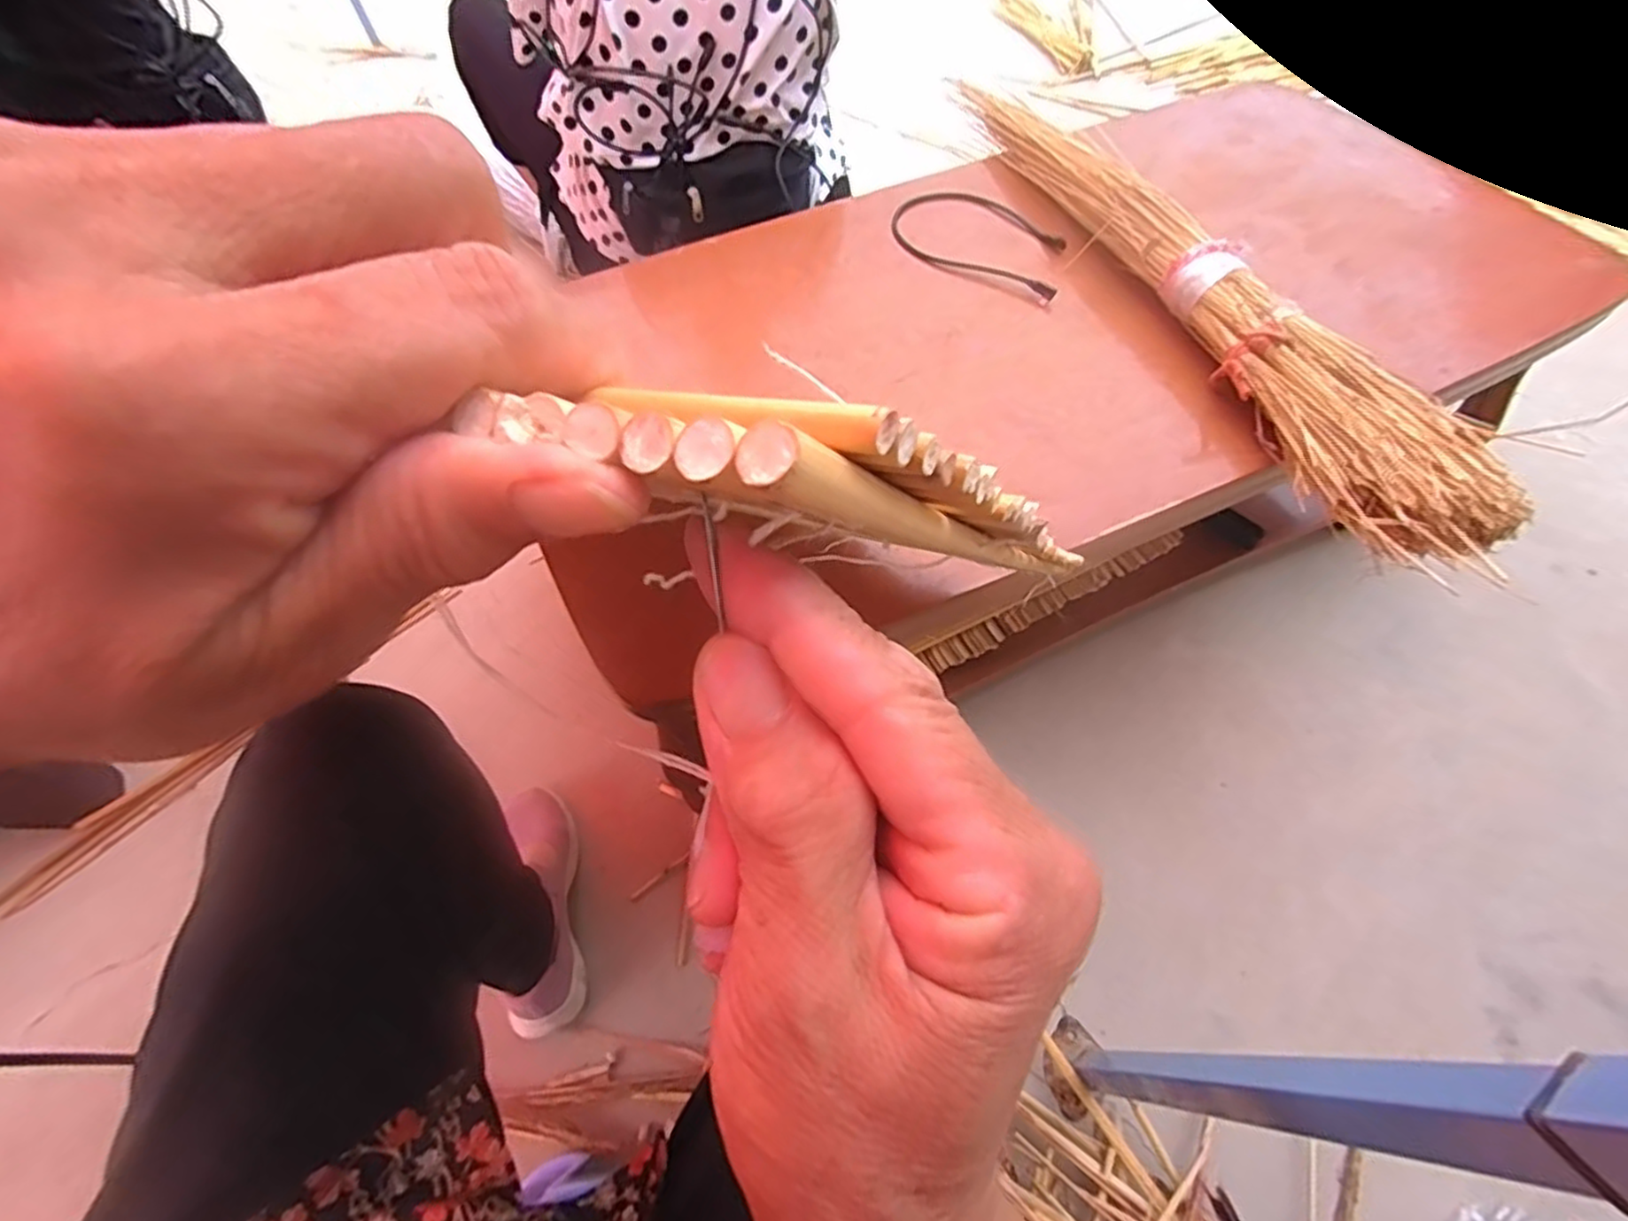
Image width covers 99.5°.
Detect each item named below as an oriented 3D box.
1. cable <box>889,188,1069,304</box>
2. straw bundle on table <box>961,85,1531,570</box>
[{"bbox_3d":[0.205,-0.442,0.821,0.234,0.014,0.130,38,68,24],"label":"cable"},{"bbox_3d":[0.372,-0.379,0.732,0.126,0.070,0.843,-13,58,-4],"label":"straw bundle on table"}]

